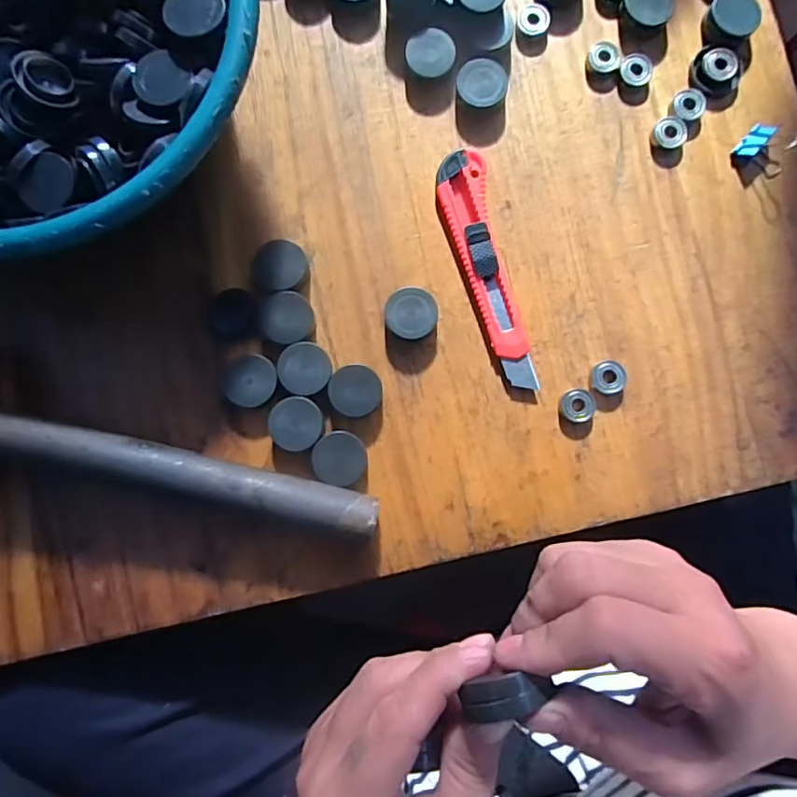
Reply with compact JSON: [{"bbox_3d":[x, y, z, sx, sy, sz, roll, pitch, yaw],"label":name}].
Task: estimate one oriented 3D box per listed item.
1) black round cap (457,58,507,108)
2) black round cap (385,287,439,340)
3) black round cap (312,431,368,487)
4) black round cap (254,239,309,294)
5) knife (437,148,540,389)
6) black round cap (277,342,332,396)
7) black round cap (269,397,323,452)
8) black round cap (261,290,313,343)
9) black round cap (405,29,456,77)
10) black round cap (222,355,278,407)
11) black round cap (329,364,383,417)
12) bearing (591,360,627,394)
[{"bbox_3d":[0.054,-0.202,0.358,0.031,0.014,0.031,0,85,-1],"label":"black round cap"},{"bbox_3d":[0.008,-0.052,0.348,0.032,0.015,0.032,0,85,-1],"label":"black round cap"},{"bbox_3d":[-0.036,0.037,0.339,0.033,0.015,0.031,0,85,-1],"label":"black round cap"},{"bbox_3d":[-0.074,-0.082,0.349,0.032,0.015,0.031,0,85,-1],"label":"black round cap"},{"bbox_3d":[0.056,-0.082,0.353,0.032,0.011,0.156,-13,85,-2],"label":"knife"},{"bbox_3d":[-0.057,-0.018,0.344,0.032,0.013,0.032,0,85,-1],"label":"black round cap"},{"bbox_3d":[-0.063,0.015,0.341,0.032,0.014,0.032,0,85,-1],"label":"black round cap"},{"bbox_3d":[-0.069,-0.050,0.347,0.031,0.013,0.032,0,85,-1],"label":"black round cap"},{"bbox_3d":[0.021,-0.224,0.359,0.030,0.014,0.033,0,85,-1],"label":"black round cap"},{"bbox_3d":[-0.092,-0.011,0.344,0.034,0.013,0.031,0,85,-1],"label":"black round cap"},{"bbox_3d":[-0.026,-0.005,0.344,0.032,0.013,0.031,0,85,-1],"label":"black round cap"},{"bbox_3d":[0.133,-0.014,0.348,0.023,0.010,0.021,0,85,-1],"label":"bearing"}]

